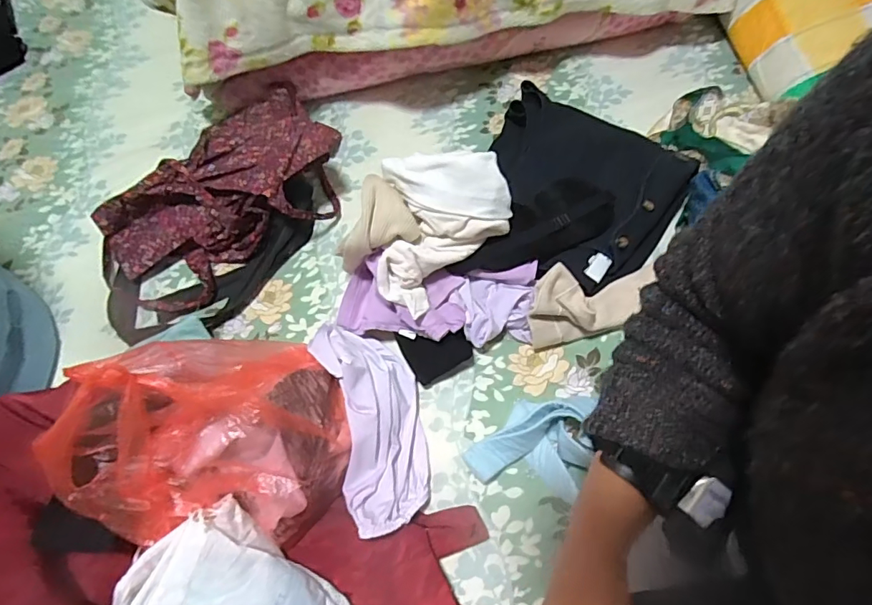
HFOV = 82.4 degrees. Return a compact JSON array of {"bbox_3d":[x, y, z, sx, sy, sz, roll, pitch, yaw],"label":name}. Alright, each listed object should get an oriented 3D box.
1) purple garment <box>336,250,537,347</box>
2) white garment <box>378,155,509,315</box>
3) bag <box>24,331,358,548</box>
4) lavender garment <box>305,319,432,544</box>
[{"bbox_3d":[-0.001,0.003,0.582,0.230,0.075,0.090,0,66,3],"label":"purple garment"},{"bbox_3d":[0.009,-0.072,0.538,0.140,0.094,0.145,2,64,6],"label":"white garment"},{"bbox_3d":[-0.200,0.121,0.452,0.208,0.157,0.186,-20,64,-6],"label":"bag"},{"bbox_3d":[-0.064,0.119,0.530,0.094,0.075,0.224,-18,66,-5],"label":"lavender garment"}]

